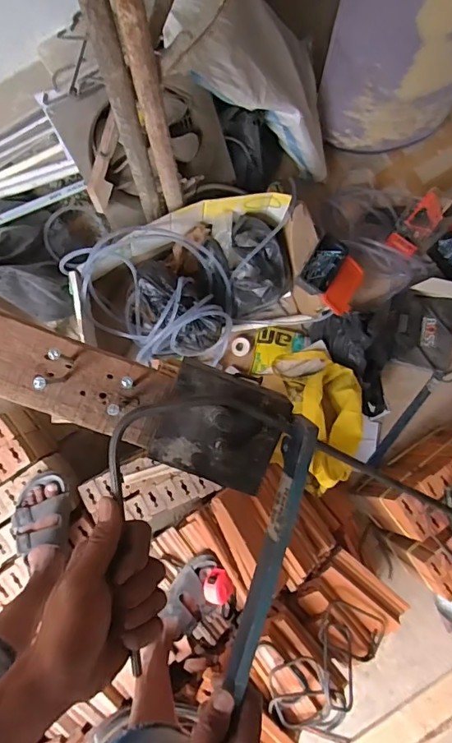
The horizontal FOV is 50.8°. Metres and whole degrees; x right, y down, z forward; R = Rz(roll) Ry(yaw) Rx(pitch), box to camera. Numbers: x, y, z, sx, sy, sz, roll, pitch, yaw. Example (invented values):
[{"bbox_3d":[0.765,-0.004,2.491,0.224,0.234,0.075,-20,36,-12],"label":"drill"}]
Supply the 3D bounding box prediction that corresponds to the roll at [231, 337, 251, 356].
[{"bbox_3d":[0.041,-0.070,1.340,0.049,0.012,0.052,0,89,-7],"label":"roll"}]

